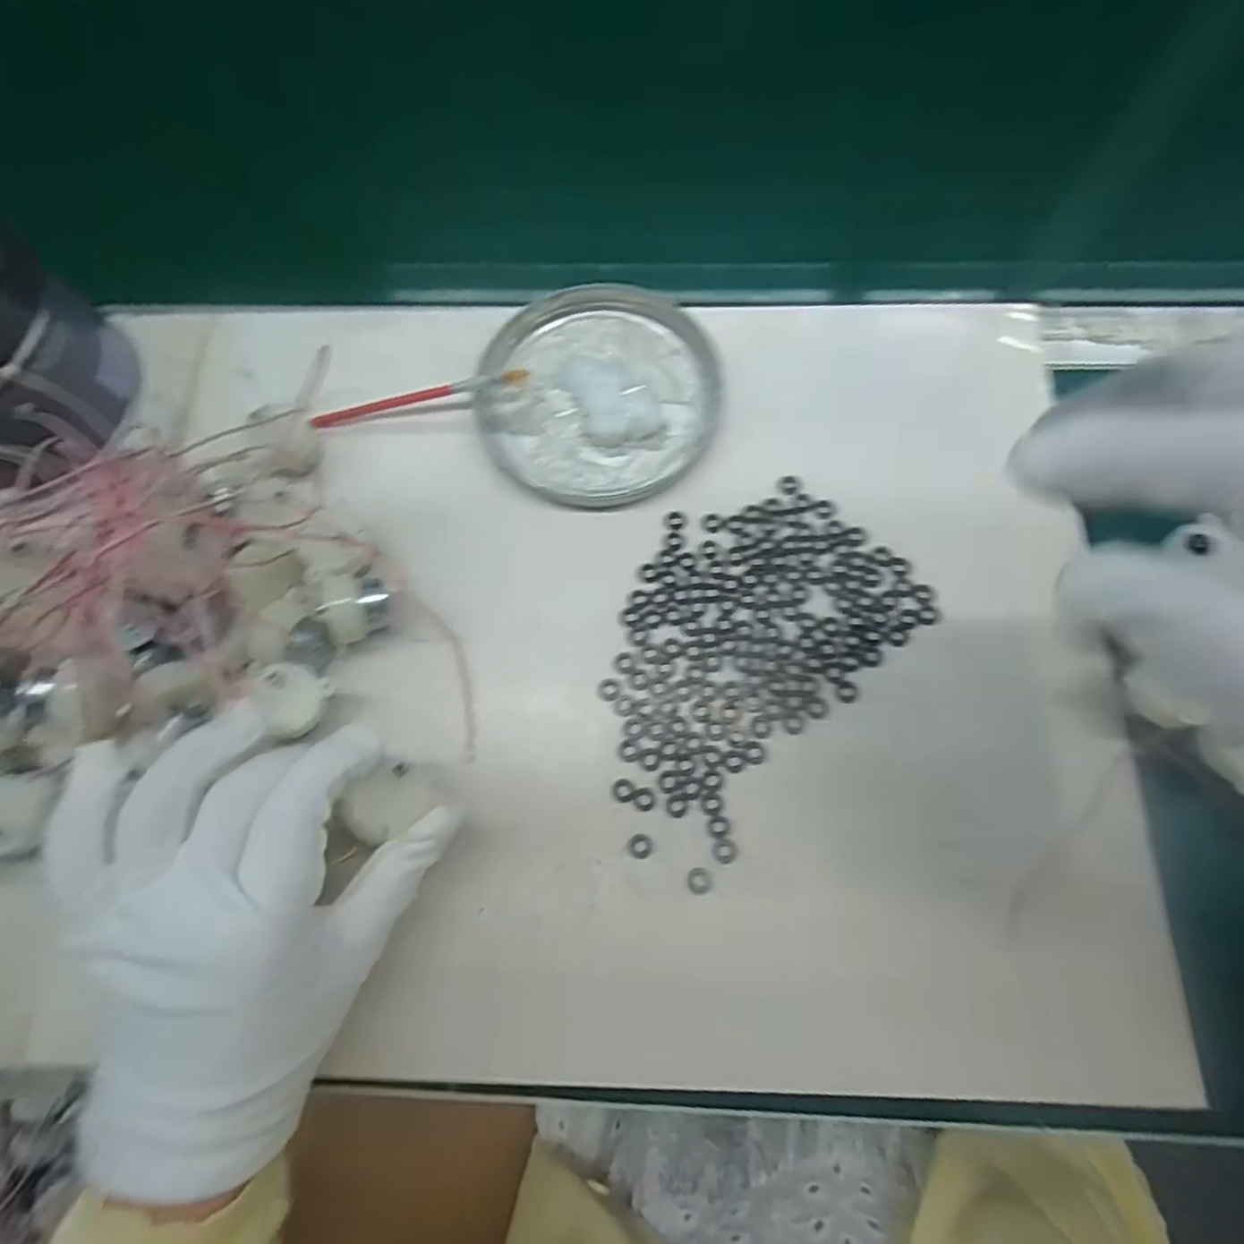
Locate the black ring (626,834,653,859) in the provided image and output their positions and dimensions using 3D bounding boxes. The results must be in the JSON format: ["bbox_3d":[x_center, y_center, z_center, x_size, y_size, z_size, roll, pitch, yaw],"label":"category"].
[{"bbox_3d":[0.008,0.099,0.275,0.011,0.004,0.011,0,72,0],"label":"black ring"}]

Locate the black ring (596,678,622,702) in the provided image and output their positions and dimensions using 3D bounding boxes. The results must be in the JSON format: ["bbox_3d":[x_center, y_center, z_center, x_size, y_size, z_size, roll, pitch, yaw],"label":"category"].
[{"bbox_3d":[-0.006,0.032,0.296,0.012,0.004,0.011,0,72,0],"label":"black ring"}]

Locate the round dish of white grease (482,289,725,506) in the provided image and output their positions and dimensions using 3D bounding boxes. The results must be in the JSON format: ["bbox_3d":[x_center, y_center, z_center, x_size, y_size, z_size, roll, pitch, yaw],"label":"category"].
[{"bbox_3d":[-0.012,-0.125,0.339,0.126,0.013,0.128,0,72,0],"label":"round dish of white grease"}]

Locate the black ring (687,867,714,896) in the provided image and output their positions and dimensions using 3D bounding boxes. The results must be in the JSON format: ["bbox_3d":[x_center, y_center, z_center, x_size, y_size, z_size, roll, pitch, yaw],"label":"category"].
[{"bbox_3d":[0.034,0.111,0.268,0.011,0.004,0.011,0,72,0],"label":"black ring"}]

